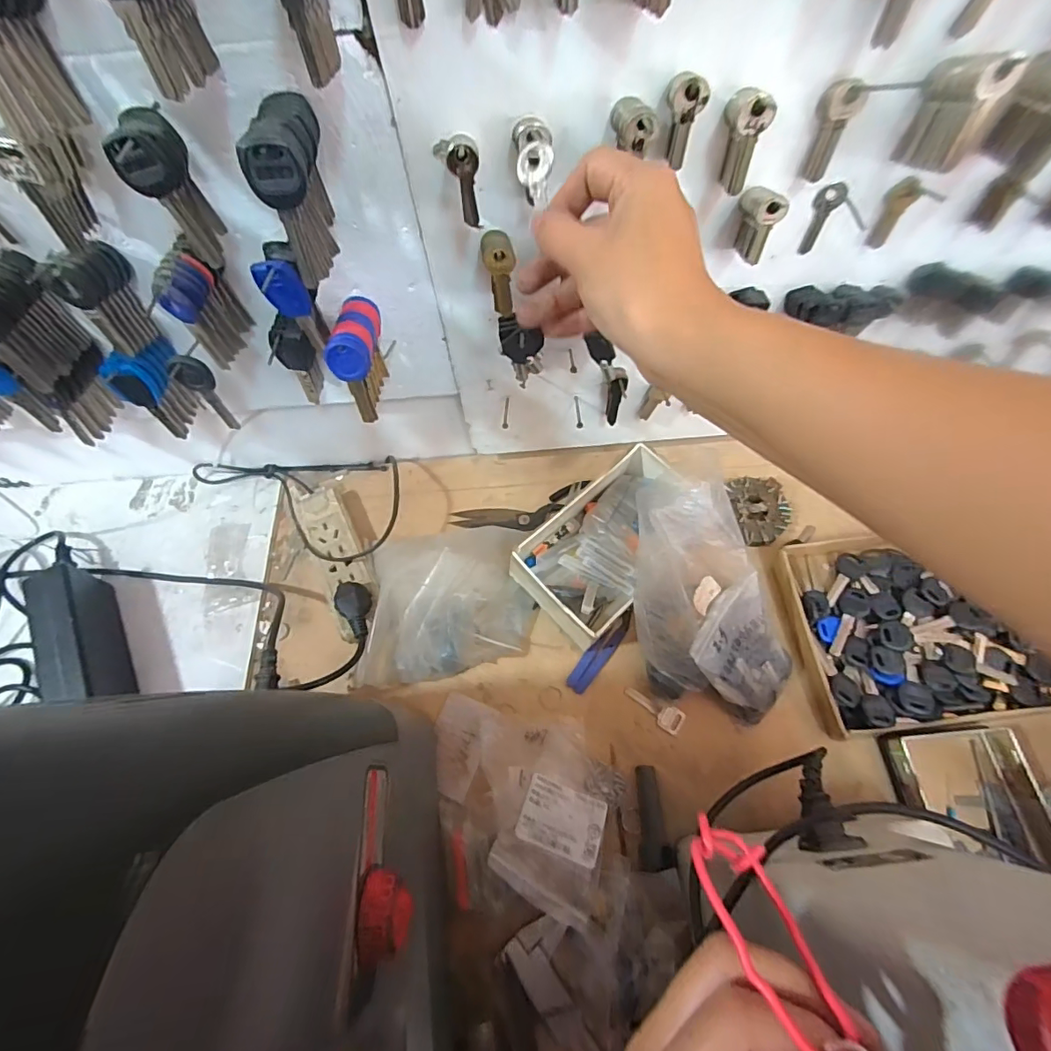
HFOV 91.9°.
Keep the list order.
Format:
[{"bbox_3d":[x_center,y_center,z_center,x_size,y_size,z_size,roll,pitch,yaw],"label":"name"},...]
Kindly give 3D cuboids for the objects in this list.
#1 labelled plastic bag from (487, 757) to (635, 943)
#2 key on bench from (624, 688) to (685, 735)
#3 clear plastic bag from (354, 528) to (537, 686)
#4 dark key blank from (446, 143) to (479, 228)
[{"bbox_3d":[0.035,0.255,0.424,0.110,0.015,0.116,19,55,-2],"label":"labelled plastic bag"},{"bbox_3d":[0.122,0.175,0.485,0.058,0.008,0.023,26,70,19],"label":"key on bench"},{"bbox_3d":[-0.074,0.076,0.500,0.155,0.065,0.139,-4,64,1],"label":"clear plastic bag"},{"bbox_3d":[-0.033,-0.190,0.286,0.016,0.045,0.006,-14,65,-4],"label":"dark key blank"}]

